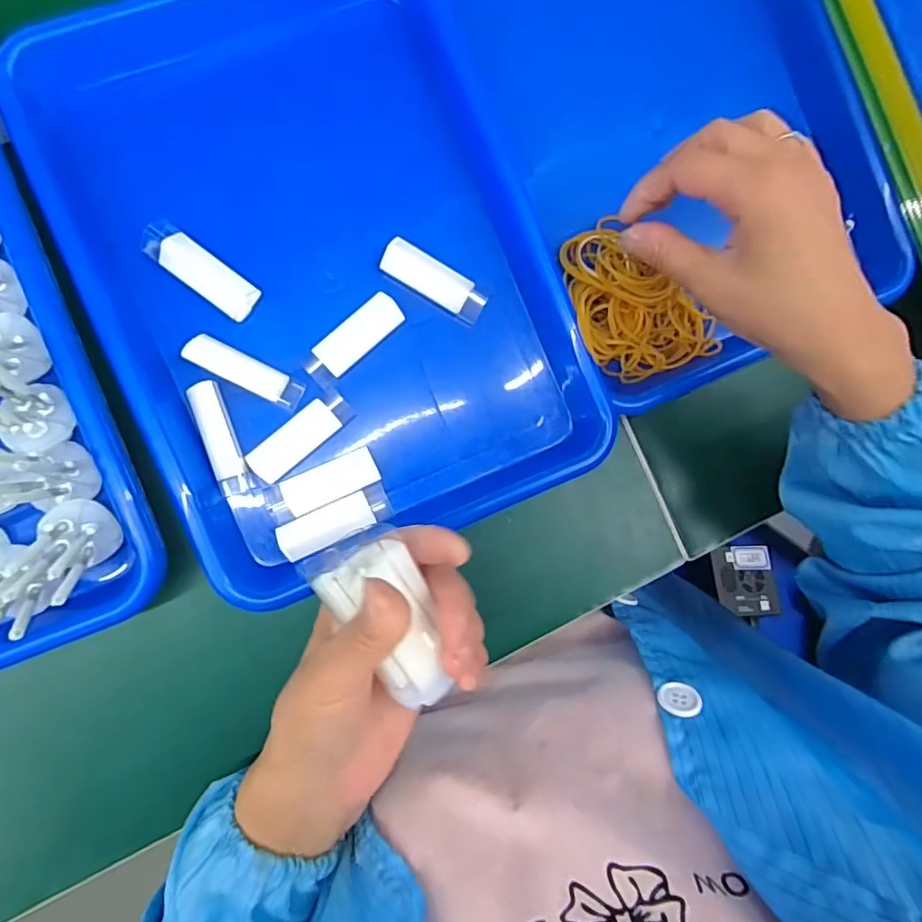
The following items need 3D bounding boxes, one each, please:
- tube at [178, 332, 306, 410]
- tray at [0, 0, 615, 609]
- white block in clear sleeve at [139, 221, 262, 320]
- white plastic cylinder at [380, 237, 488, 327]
[{"bbox_3d":[-0.123,-0.052,0.317,0.065,0.012,0.019,26,85,-7],"label":"tube"},{"bbox_3d":[-0.075,-0.114,0.324,0.248,0.035,0.331,-23,92,-8],"label":"tray"},{"bbox_3d":[-0.149,-0.109,0.319,0.068,0.008,0.023,37,84,-6],"label":"white block in clear sleeve"},{"bbox_3d":[-0.016,-0.109,0.337,0.066,0.011,0.022,30,84,-6],"label":"white plastic cylinder"}]

